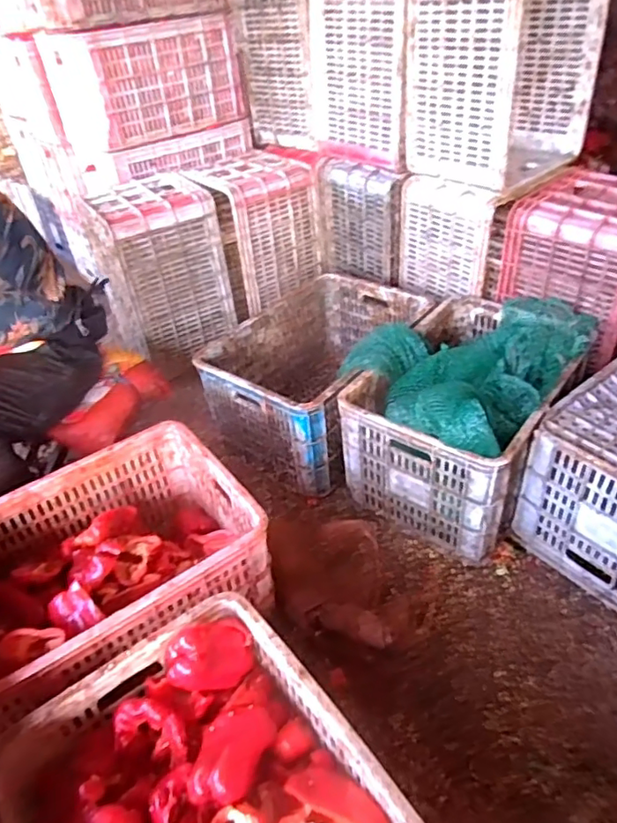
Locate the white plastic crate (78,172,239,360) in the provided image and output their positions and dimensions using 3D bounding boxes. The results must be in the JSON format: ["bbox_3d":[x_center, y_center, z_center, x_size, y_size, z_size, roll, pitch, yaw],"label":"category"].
[{"bbox_3d":[-0.434,-0.417,1.644,0.296,0.393,0.339,-26,43,-24],"label":"white plastic crate"}]

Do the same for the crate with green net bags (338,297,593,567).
[{"bbox_3d":[0.326,-0.036,1.256,0.409,0.328,0.536,25,48,32],"label":"crate with green net bags"}]

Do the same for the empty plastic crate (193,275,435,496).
[{"bbox_3d":[0.022,-0.089,1.432,0.358,0.269,0.508,20,45,28],"label":"empty plastic crate"}]

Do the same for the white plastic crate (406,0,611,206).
[{"bbox_3d":[0.457,-0.813,1.314,0.351,0.495,0.291,-30,45,-28],"label":"white plastic crate"}]

